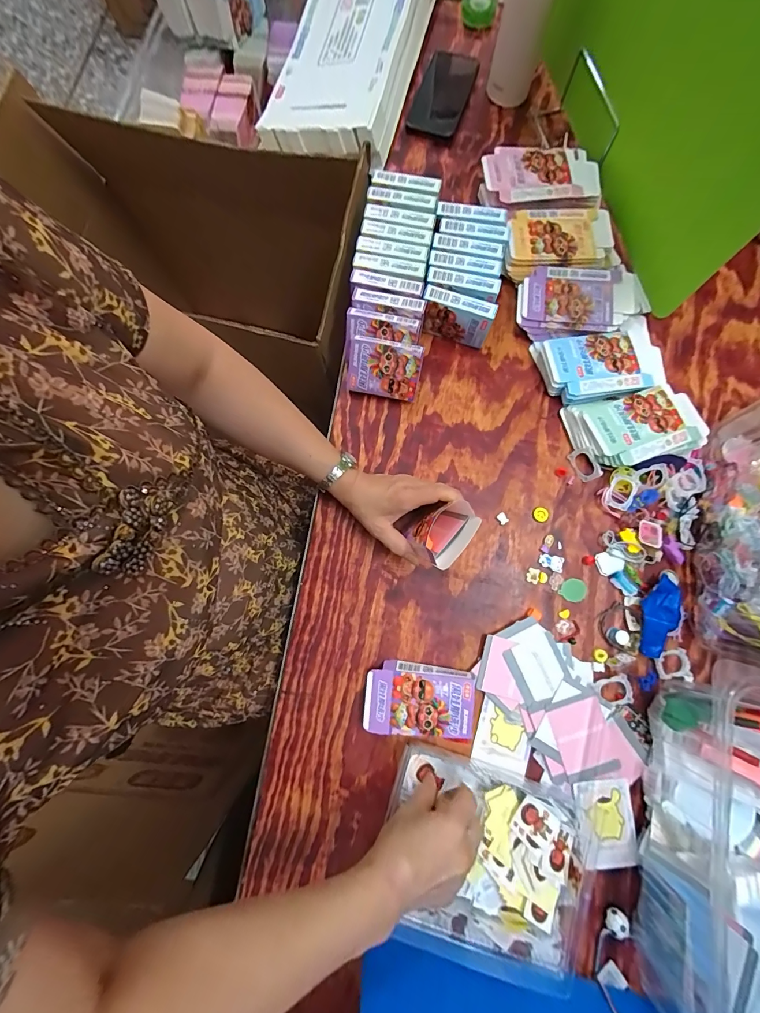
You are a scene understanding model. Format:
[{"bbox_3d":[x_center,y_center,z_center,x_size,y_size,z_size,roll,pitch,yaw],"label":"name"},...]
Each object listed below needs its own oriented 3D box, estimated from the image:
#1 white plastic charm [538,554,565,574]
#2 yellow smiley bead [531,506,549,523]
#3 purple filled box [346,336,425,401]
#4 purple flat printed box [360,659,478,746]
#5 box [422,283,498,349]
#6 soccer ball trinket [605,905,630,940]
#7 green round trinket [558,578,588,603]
[{"bbox_3d":[0.215,0.070,0.491,0.030,0.004,0.019,18,79,4],"label":"white plastic charm"},{"bbox_3d":[0.206,0.010,0.503,0.020,0.004,0.020,0,79,0],"label":"yellow smiley bead"},{"bbox_3d":[0.005,-0.176,0.505,0.090,0.067,0.019,12,38,4],"label":"purple filled box"},{"bbox_3d":[0.044,0.221,0.445,0.121,0.029,0.076,10,79,2],"label":"purple flat printed box"},{"bbox_3d":[0.101,-0.248,0.520,0.090,0.066,0.025,22,80,4],"label":"box"},{"bbox_3d":[0.249,0.438,0.413,0.023,0.017,0.020,-36,81,-7],"label":"soccer ball trinket"},{"bbox_3d":[0.240,0.104,0.484,0.030,0.004,0.031,0,79,0],"label":"green round trinket"}]

